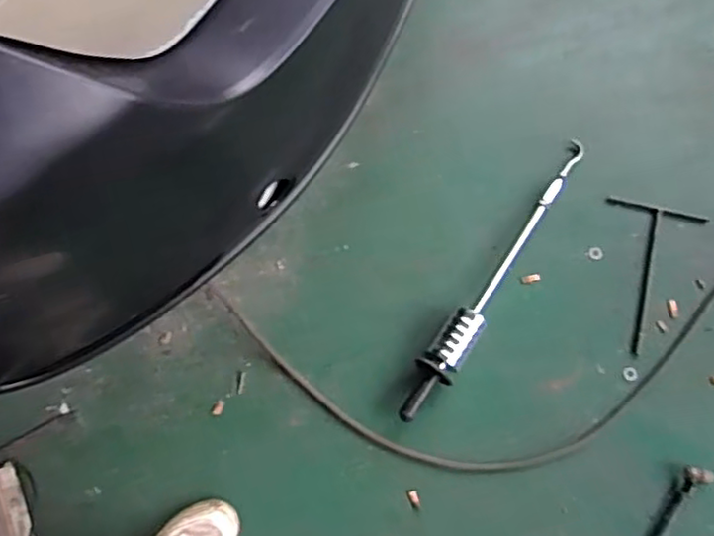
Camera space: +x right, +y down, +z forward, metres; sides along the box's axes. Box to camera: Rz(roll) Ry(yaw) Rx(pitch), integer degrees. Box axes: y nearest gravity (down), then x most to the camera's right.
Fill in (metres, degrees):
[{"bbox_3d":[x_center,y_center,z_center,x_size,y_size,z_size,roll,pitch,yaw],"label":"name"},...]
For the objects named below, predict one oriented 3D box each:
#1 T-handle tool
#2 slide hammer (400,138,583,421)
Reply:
[{"bbox_3d":[0.539,0.020,1.231,0.183,0.013,0.287,13,76,2],"label":"T-handle tool"},{"bbox_3d":[0.255,-0.002,1.204,0.064,0.055,0.638,32,78,7],"label":"slide hammer"}]

